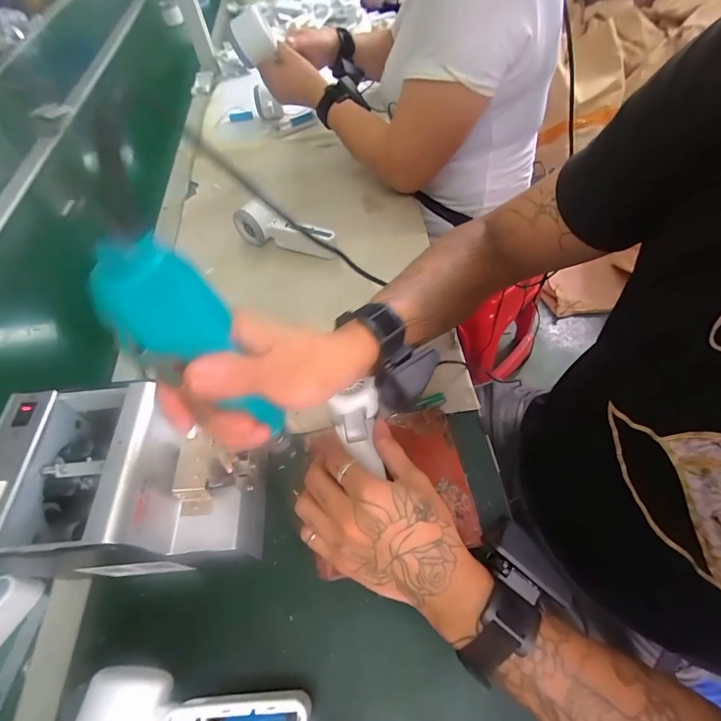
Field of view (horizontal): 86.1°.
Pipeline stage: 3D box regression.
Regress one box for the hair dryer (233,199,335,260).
[{"bbox_3d":[-0.112,-0.194,0.585,0.154,0.050,0.050,16,61,15],"label":"hair dryer"}]

